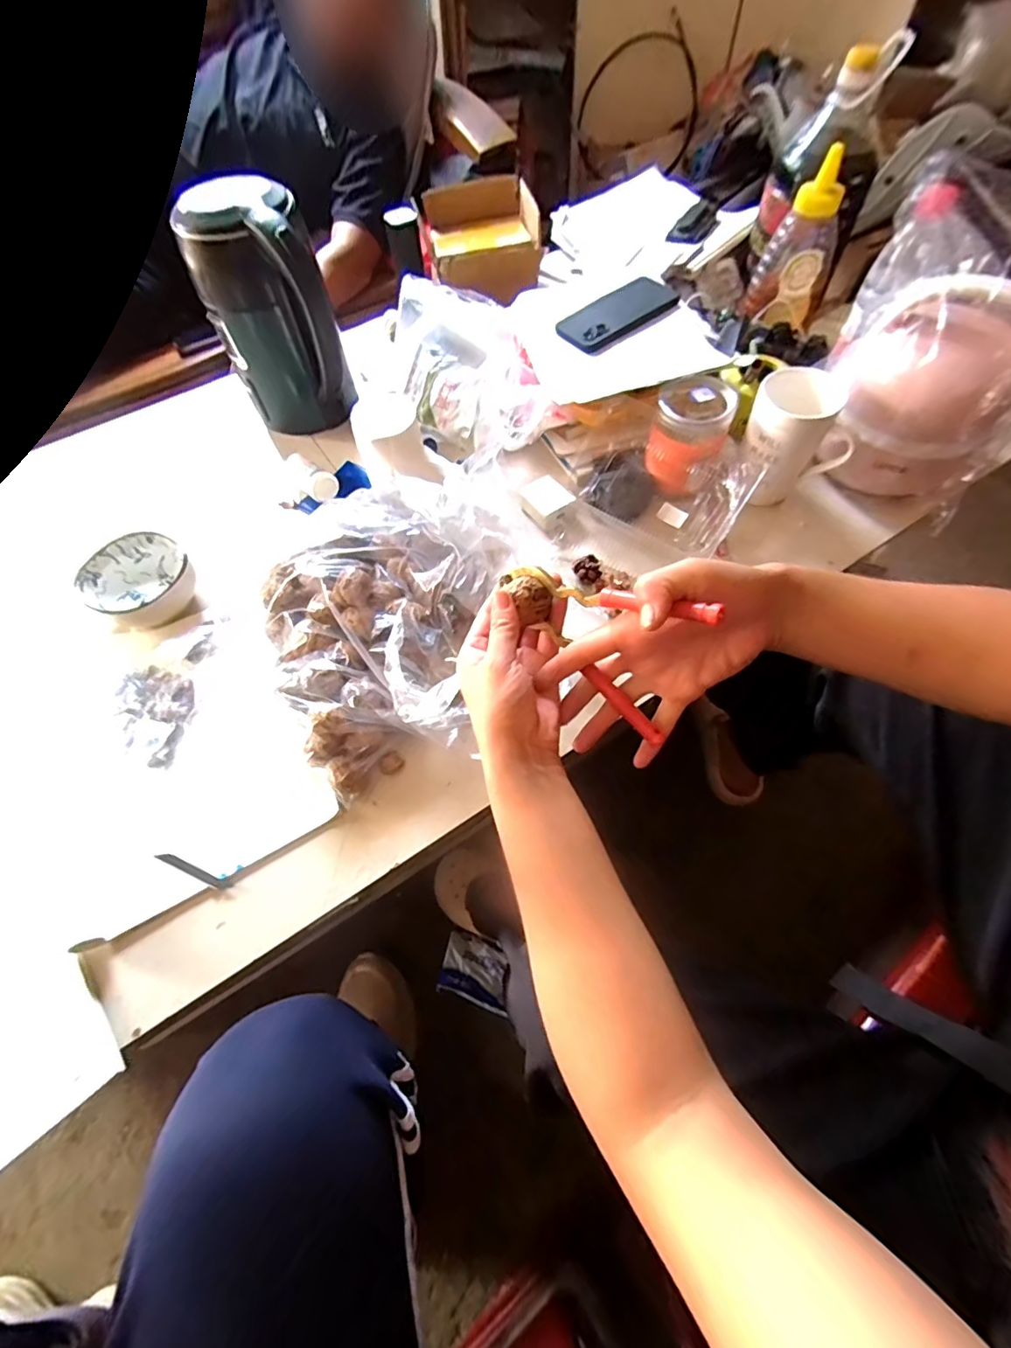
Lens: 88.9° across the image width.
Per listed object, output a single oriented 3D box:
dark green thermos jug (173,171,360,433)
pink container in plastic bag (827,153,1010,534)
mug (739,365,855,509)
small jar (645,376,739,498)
[{"bbox_3d":[-0.269,-0.416,0.615,0.139,0.238,0.098,-9,62,-2],"label":"dark green thermos jug"},{"bbox_3d":[0.465,-0.335,0.541,0.216,0.247,0.192,28,67,16],"label":"pink container in plastic bag"},{"bbox_3d":[0.321,-0.258,0.579,0.106,0.127,0.085,22,66,14],"label":"mug"},{"bbox_3d":[0.210,-0.275,0.593,0.080,0.087,0.091,22,66,14],"label":"small jar"}]

